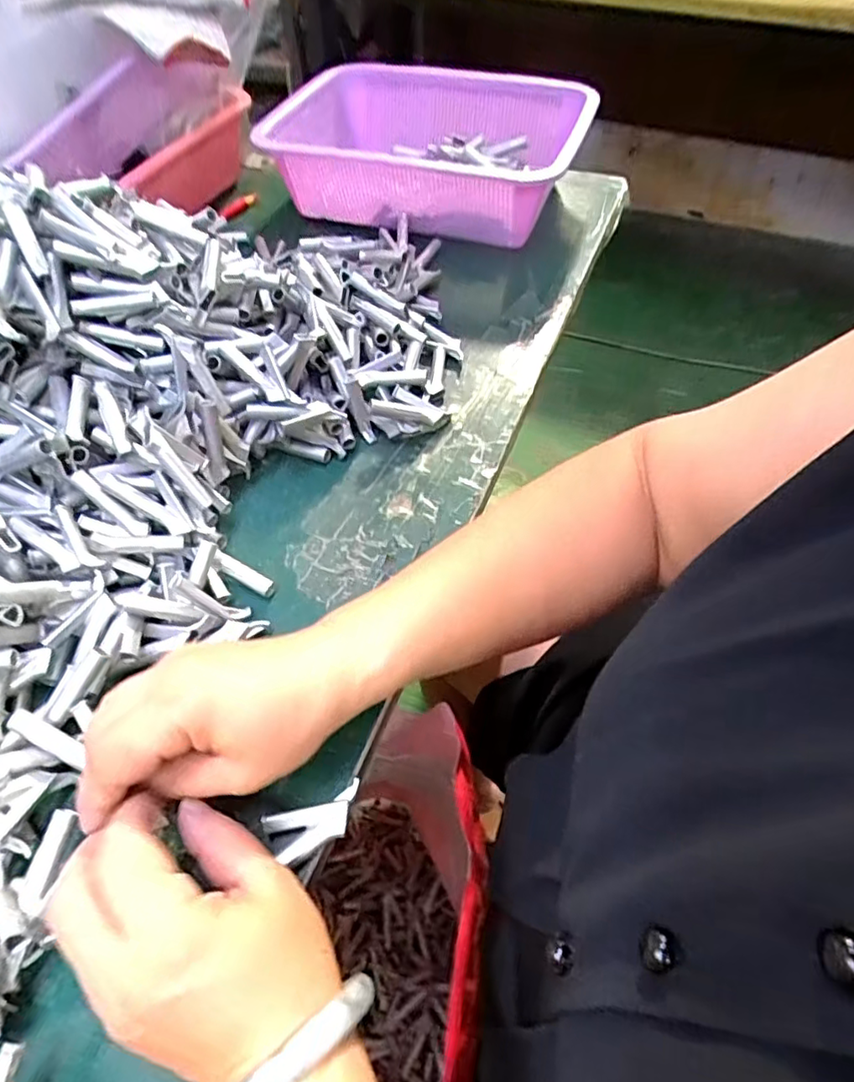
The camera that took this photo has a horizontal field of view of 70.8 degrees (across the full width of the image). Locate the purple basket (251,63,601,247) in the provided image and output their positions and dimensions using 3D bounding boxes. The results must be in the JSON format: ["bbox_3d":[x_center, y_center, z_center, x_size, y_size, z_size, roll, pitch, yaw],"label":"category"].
[{"bbox_3d":[0.012,-0.396,0.614,0.263,0.098,0.247,18,56,14],"label":"purple basket"}]

